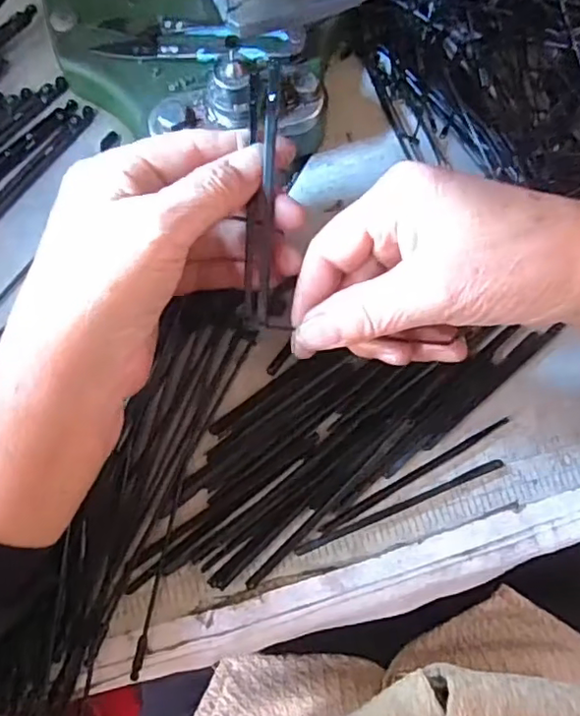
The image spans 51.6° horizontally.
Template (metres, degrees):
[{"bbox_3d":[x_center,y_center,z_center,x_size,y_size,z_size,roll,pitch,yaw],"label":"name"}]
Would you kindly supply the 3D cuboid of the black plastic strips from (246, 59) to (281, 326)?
[{"bbox_3d":[-0.012,-0.064,0.237,0.012,0.013,0.098,3,97,-1],"label":"black plastic strips"}]

